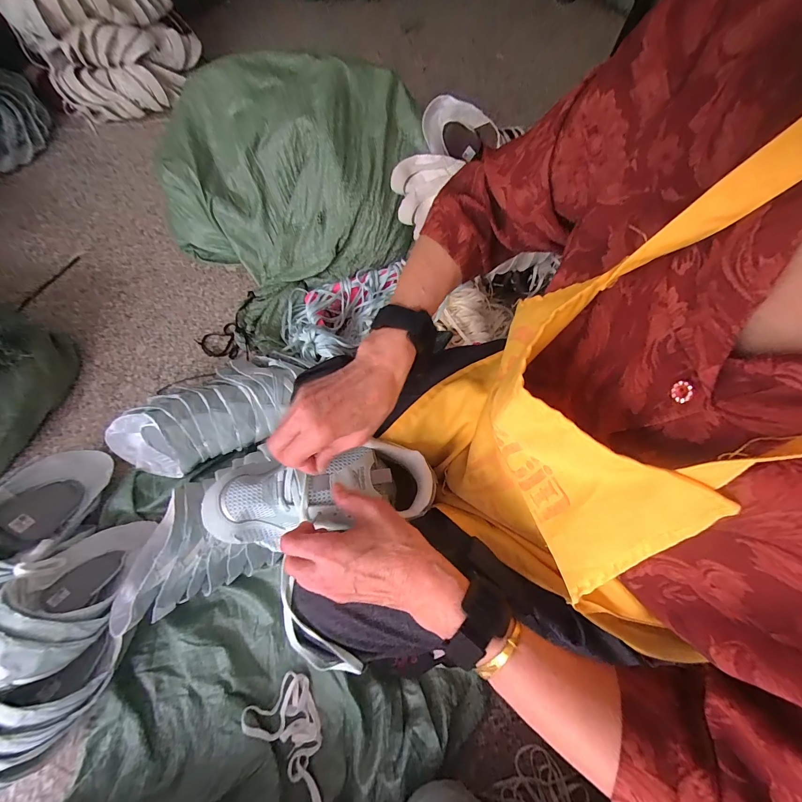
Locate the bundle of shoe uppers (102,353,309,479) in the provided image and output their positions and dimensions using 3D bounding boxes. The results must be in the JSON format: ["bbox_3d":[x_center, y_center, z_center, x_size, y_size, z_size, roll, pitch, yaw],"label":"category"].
[{"bbox_3d":[-0.424,0.035,0.735,0.429,0.143,0.190,-16,69,-9],"label":"bundle of shoe uppers"}]

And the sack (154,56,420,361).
[{"bbox_3d":[-0.251,-0.457,0.796,0.533,0.417,0.464,-32,72,-15],"label":"sack"}]

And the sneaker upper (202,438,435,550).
[{"bbox_3d":[-0.090,0.101,0.383,0.243,0.064,0.088,-9,68,-9],"label":"sneaker upper"}]

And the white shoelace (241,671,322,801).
[{"bbox_3d":[-0.162,0.608,0.584,0.114,0.025,0.239,-37,74,-16],"label":"white shoelace"}]

